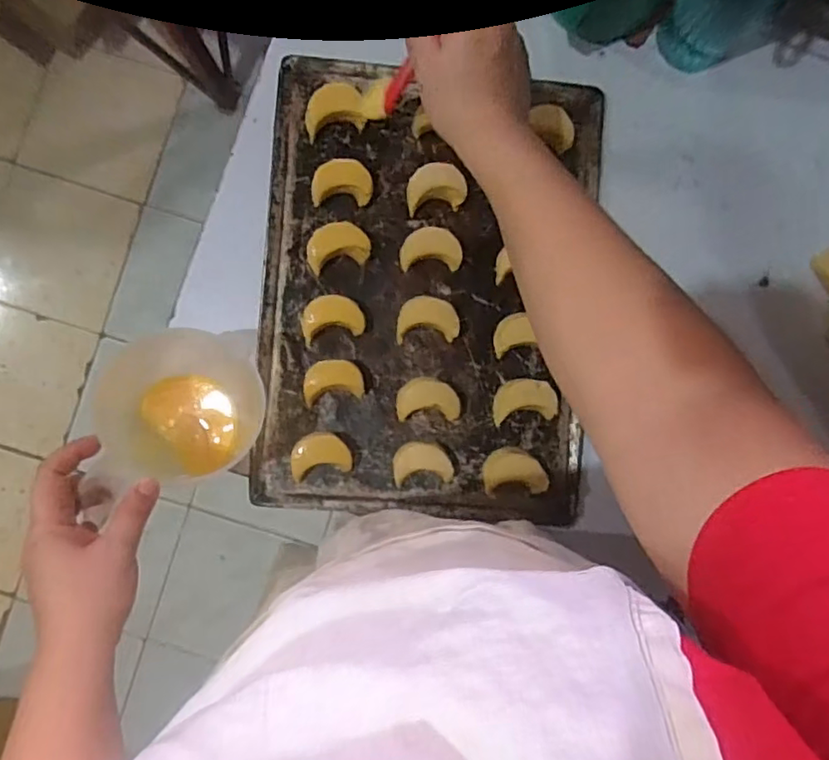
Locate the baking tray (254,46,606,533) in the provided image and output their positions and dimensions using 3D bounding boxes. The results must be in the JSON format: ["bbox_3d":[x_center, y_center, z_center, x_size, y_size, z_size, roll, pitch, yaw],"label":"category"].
[{"bbox_3d":[0.015,-0.089,0.604,0.326,0.037,0.444,4,89,-4],"label":"baking tray"}]

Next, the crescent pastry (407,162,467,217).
[{"bbox_3d":[0.022,-0.192,0.601,0.059,0.016,0.045,-4,89,-1],"label":"crescent pastry"}]

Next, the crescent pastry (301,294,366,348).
[{"bbox_3d":[-0.082,-0.062,0.593,0.063,0.011,0.043,-9,89,-1],"label":"crescent pastry"}]

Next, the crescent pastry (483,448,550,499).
[{"bbox_3d":[0.100,0.094,0.597,0.062,0.023,0.048,-3,89,-1],"label":"crescent pastry"}]

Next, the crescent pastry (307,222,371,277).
[{"bbox_3d":[-0.076,-0.133,0.596,0.062,0.018,0.041,-12,89,-1],"label":"crescent pastry"}]

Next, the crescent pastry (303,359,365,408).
[{"bbox_3d":[-0.079,0.001,0.588,0.055,0.023,0.040,-5,89,-1],"label":"crescent pastry"}]

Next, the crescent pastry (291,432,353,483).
[{"bbox_3d":[-0.091,0.073,0.584,0.055,0.017,0.042,-9,89,-1],"label":"crescent pastry"}]

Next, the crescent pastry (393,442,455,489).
[{"bbox_3d":[0.008,0.082,0.587,0.058,0.022,0.042,-2,89,-1],"label":"crescent pastry"}]

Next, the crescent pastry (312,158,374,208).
[{"bbox_3d":[-0.072,-0.196,0.597,0.060,0.028,0.038,-1,89,-1],"label":"crescent pastry"}]

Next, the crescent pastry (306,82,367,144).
[{"bbox_3d":[-0.080,-0.269,0.597,0.060,0.023,0.045,-9,89,-1],"label":"crescent pastry"}]

